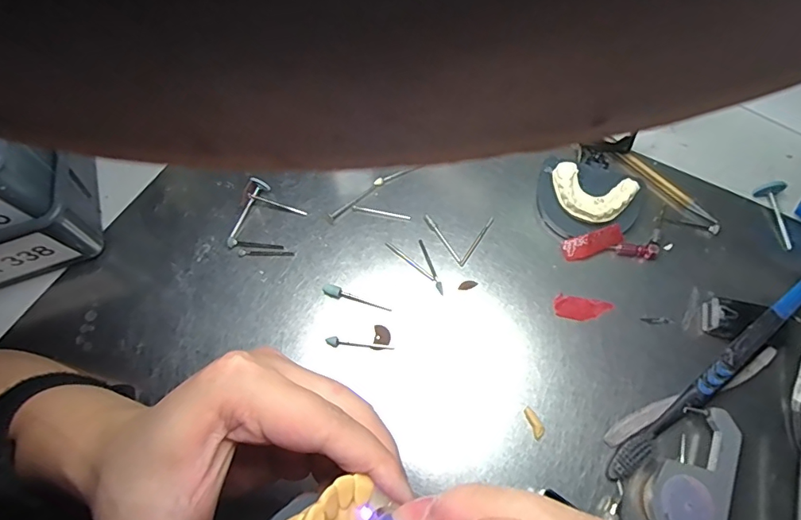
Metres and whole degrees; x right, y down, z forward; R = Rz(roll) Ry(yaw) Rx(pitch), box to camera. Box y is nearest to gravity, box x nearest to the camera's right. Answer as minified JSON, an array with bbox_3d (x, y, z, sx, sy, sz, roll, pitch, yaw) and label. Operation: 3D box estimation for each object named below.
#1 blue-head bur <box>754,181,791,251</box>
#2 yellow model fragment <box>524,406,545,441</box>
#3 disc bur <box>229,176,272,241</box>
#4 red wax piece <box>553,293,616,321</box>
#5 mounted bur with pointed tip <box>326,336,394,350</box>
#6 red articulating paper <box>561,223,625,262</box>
[{"bbox_3d":[0.263,-0.031,0.333,0.015,0.014,0.047,-9,66,-1],"label":"blue-head bur"},{"bbox_3d":[0.080,0.098,0.290,0.007,0.004,0.019,-20,66,-6],"label":"yellow model fragment"},{"bbox_3d":[-0.110,-0.036,0.349,0.011,0.012,0.050,14,67,9],"label":"disc bur"},{"bbox_3d":[0.120,0.032,0.317,0.037,0.004,0.015,9,67,7],"label":"red wax piece"},{"bbox_3d":[-0.027,0.054,0.311,0.045,0.005,0.005,4,66,5],"label":"mounted bur with pointed tip"},{"bbox_3d":[0.132,-0.012,0.330,0.041,0.006,0.014,-20,98,6],"label":"red articulating paper"}]

